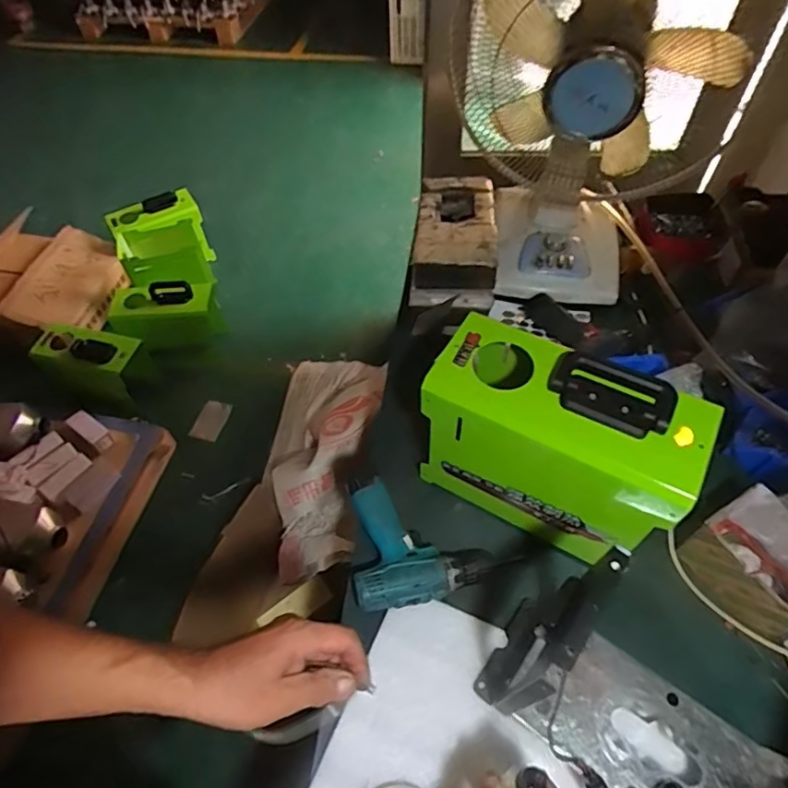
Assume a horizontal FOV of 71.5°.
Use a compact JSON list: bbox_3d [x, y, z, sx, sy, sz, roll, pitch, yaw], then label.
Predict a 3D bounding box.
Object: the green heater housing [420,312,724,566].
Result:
[{"bbox_3d":[0.201,0.051,0.696,0.301,0.233,0.158,24,58,17],"label":"green heater housing"}]

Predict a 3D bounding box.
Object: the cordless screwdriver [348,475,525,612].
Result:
[{"bbox_3d":[0.039,0.192,0.746,0.199,0.054,0.168,-11,55,-6],"label":"cordless screwdriver"}]

